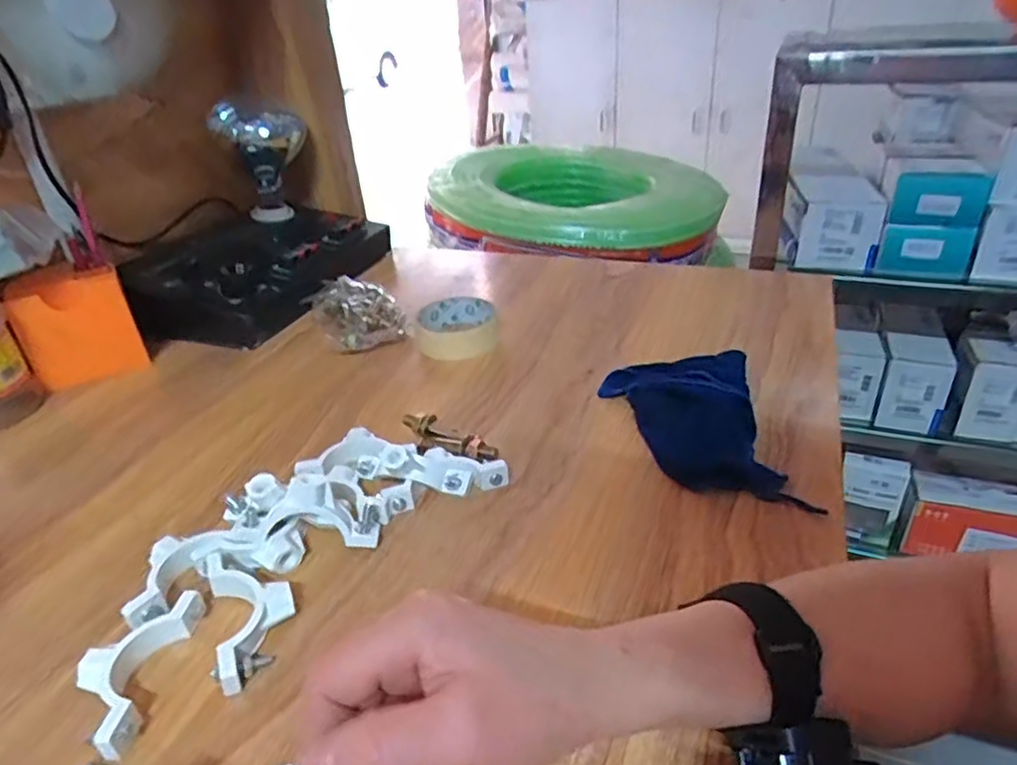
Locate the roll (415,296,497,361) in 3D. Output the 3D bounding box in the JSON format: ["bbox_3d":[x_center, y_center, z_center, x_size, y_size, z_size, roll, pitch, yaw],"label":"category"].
[{"bbox_3d":[-0.053,-0.059,0.658,0.079,0.029,0.079,-4,31,1],"label":"roll"}]

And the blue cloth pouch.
[{"bbox_3d":[0.143,0.028,0.488,0.113,0.032,0.171,-3,31,2],"label":"blue cloth pouch"}]

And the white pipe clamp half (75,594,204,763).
[{"bbox_3d":[-0.202,0.150,0.339,0.044,0.018,0.090,-2,31,4],"label":"white pipe clamp half"}]

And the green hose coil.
[{"bbox_3d":[0.122,-0.325,1.123,0.470,0.114,0.431,3,32,12],"label":"green hose coil"}]

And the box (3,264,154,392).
[{"bbox_3d":[-0.423,-0.058,0.637,0.097,0.098,0.063,-19,34,-23],"label":"box"}]

